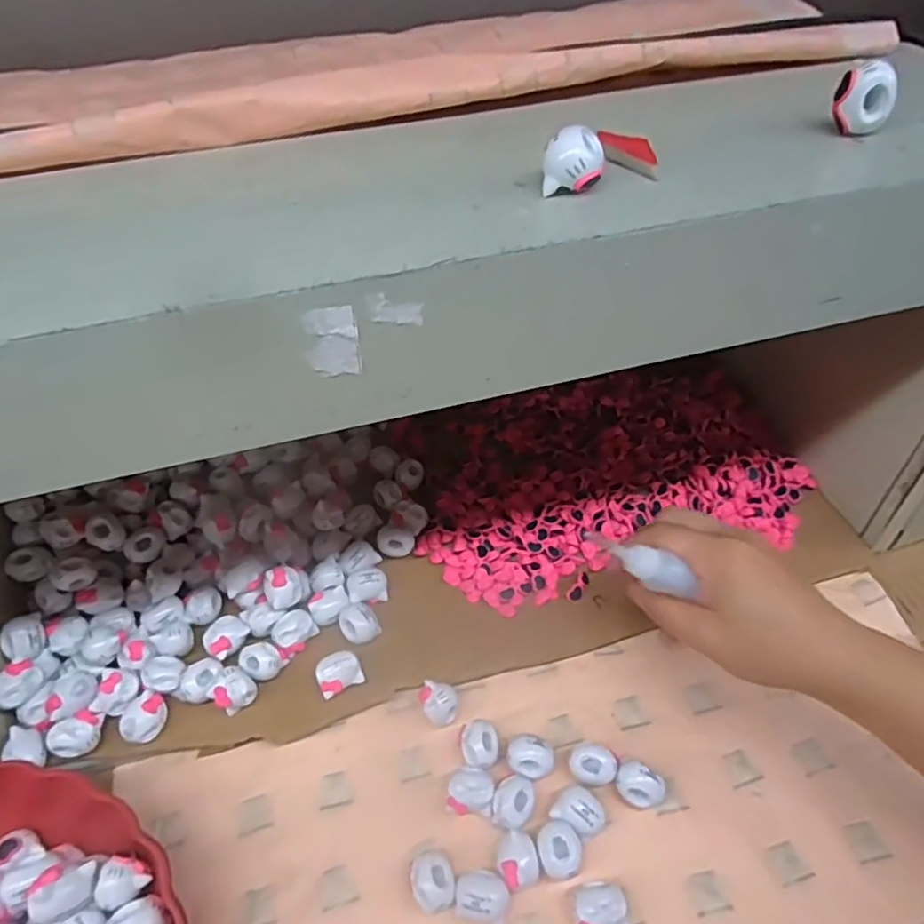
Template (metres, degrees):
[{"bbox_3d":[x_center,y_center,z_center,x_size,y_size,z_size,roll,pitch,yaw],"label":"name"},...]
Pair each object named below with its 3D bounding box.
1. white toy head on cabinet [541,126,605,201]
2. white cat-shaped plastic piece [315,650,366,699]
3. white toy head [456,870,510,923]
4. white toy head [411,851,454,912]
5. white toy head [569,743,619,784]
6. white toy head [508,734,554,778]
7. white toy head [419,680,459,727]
[{"bbox_3d":[0.041,-0.110,0.234,0.021,0.018,0.018,8,50,8],"label":"white toy head on cabinet"},{"bbox_3d":[-0.072,0.127,0.382,0.025,0.020,0.020,-21,52,-16],"label":"white cat-shaped plastic piece"},{"bbox_3d":[0.010,0.212,0.313,0.024,0.019,0.022,3,50,5],"label":"white toy head"},{"bbox_3d":[-0.014,0.207,0.318,0.020,0.018,0.025,-20,52,-15],"label":"white toy head"},{"bbox_3d":[0.071,0.167,0.352,0.024,0.020,0.020,-5,50,-3],"label":"white toy head"},{"bbox_3d":[0.038,0.163,0.355,0.025,0.018,0.021,-10,50,-7],"label":"white toy head"},{"bbox_3d":[-0.013,0.139,0.373,0.020,0.019,0.021,-1,49,1],"label":"white toy head"}]

